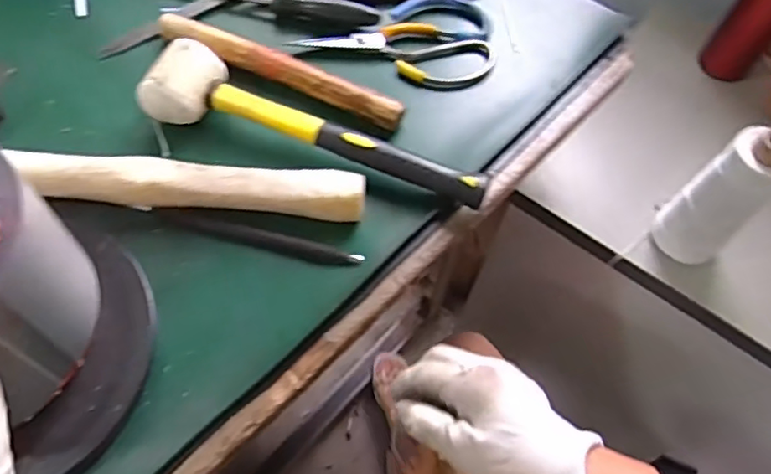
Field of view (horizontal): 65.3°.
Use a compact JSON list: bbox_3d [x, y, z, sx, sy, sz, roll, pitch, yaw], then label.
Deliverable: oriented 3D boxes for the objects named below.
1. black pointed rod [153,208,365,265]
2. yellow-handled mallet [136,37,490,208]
[{"bbox_3d":[-0.095,0.000,0.446,0.157,0.010,0.016,14,62,5],"label":"black pointed rod"},{"bbox_3d":[-0.053,-0.090,0.477,0.274,0.051,0.060,14,62,5],"label":"yellow-handled mallet"}]

